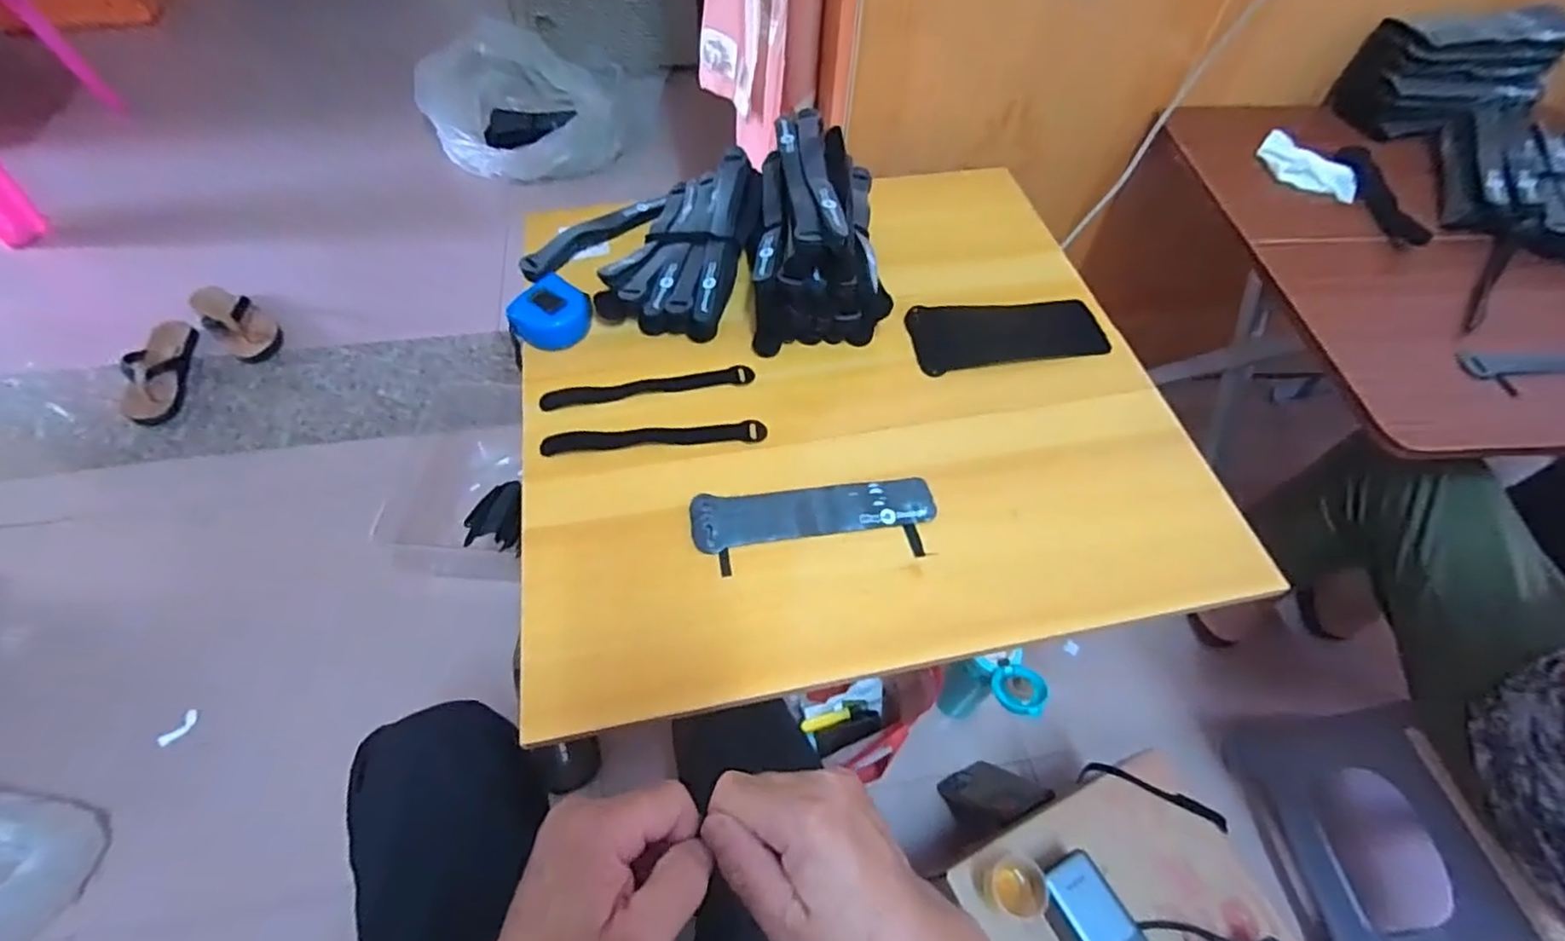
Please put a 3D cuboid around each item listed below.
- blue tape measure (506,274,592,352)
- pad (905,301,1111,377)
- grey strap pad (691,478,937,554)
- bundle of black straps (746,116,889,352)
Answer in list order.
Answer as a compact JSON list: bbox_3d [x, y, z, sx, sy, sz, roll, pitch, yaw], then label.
[{"bbox_3d":[-0.225,-0.150,0.650,0.058,0.032,0.068,30,61,17],"label":"blue tape measure"},{"bbox_3d":[0.229,-0.141,0.682,0.198,0.010,0.076,-8,57,-7],"label":"pad"},{"bbox_3d":[0.027,0.034,0.555,0.199,0.011,0.048,-5,57,-5],"label":"grey strap pad"},{"bbox_3d":[0.033,-0.243,0.666,0.129,0.127,0.222,-1,60,-3],"label":"bundle of black straps"}]

